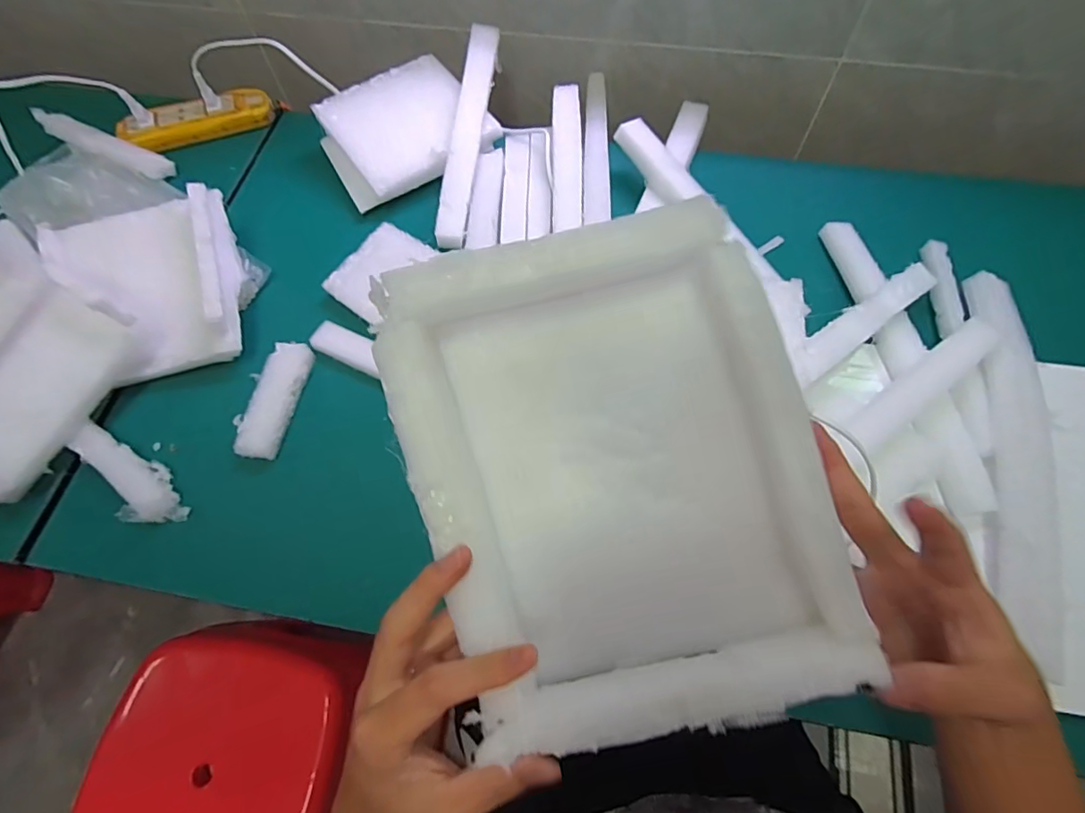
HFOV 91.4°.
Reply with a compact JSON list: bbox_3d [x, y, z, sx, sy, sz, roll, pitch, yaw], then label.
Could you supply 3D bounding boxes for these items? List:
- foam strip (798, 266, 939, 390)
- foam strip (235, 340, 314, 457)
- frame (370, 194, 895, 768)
[{"bbox_3d":[0.298,-0.082,0.487,0.232,0.011,0.032,-31,67,-27],"label":"foam strip"},{"bbox_3d":[-0.252,-0.006,0.504,0.035,0.026,0.117,8,65,6],"label":"foam strip"},{"bbox_3d":[0.035,0.027,0.244,0.181,0.048,0.218,-14,89,2],"label":"frame"}]

